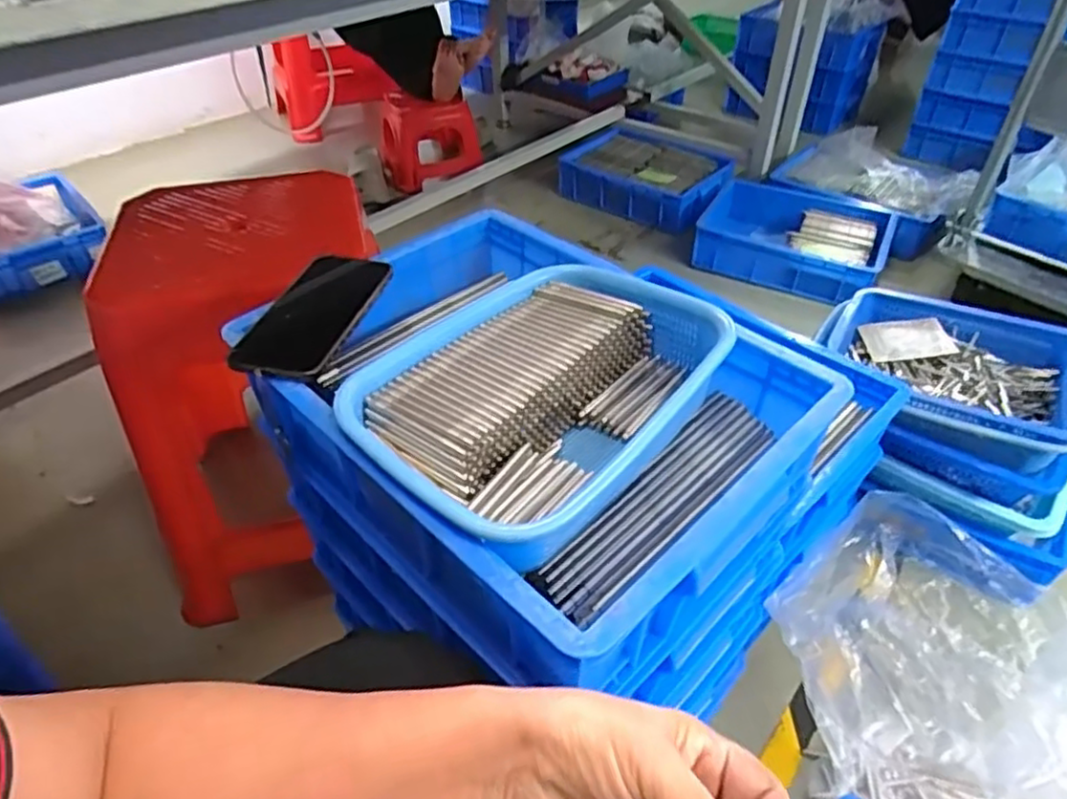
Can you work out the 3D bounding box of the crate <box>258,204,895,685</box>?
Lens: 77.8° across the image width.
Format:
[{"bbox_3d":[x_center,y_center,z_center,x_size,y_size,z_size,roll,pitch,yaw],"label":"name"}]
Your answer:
[{"bbox_3d":[-0.005,0.001,0.538,0.306,0.125,0.397,-32,51,-30],"label":"crate"}]

